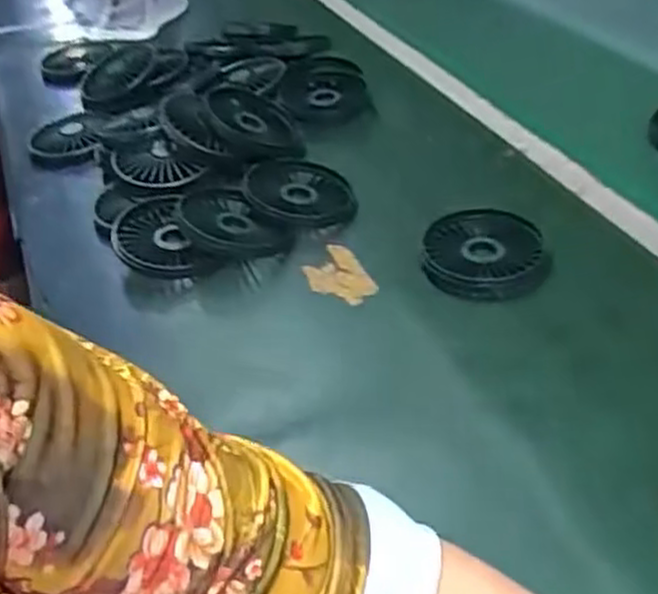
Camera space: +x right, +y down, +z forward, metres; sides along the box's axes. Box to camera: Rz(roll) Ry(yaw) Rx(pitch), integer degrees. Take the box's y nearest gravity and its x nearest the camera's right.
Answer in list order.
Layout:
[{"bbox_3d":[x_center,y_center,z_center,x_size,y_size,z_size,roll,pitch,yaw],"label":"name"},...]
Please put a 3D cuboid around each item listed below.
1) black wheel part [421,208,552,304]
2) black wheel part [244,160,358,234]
[{"bbox_3d":[0.111,-0.032,0.542,0.085,0.018,0.082,8,41,16],"label":"black wheel part"},{"bbox_3d":[-0.021,-0.081,0.614,0.078,0.023,0.089,-19,41,-14],"label":"black wheel part"}]

